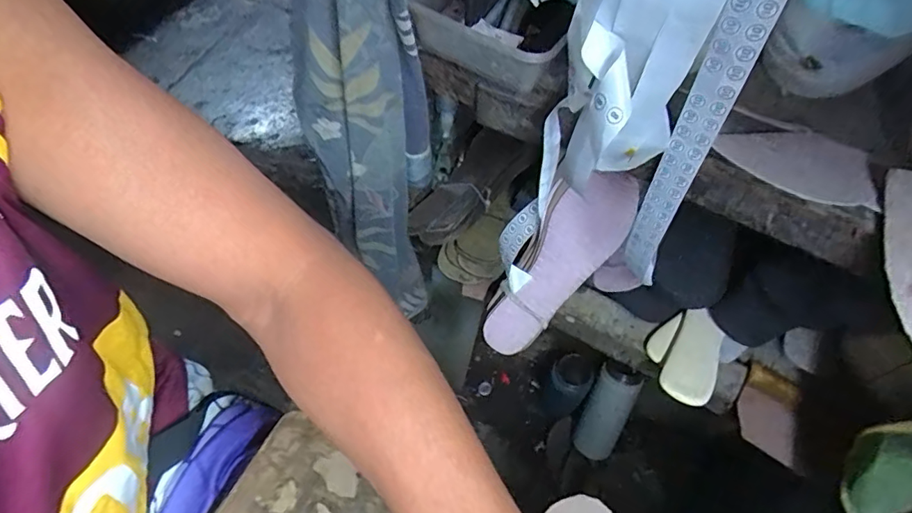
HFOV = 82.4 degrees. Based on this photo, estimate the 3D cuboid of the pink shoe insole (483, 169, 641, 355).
[{"bbox_3d":[0.110,0.010,0.563,0.085,0.015,0.224,29,101,6],"label":"pink shoe insole"}]

